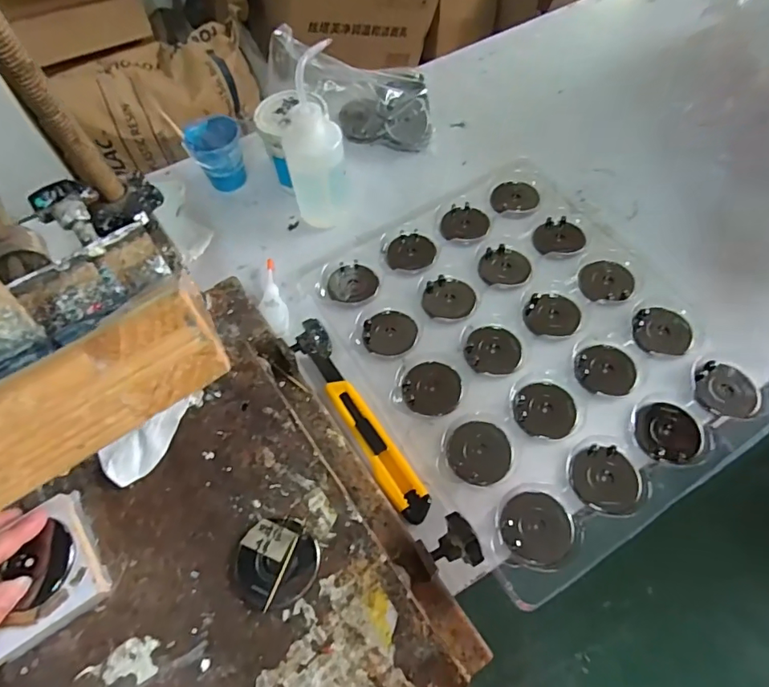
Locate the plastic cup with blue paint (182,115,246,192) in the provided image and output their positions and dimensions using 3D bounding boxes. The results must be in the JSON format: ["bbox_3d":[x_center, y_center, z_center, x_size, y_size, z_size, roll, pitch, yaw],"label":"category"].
[{"bbox_3d":[-0.201,-0.227,0.600,0.064,0.073,0.074,-29,63,-12],"label":"plastic cup with blue paint"}]

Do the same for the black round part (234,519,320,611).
[{"bbox_3d":[-0.074,0.149,0.335,0.055,0.005,0.054,-2,60,3],"label":"black round part"}]

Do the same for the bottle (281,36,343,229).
[{"bbox_3d":[-0.075,-0.205,0.522,0.062,0.175,0.053,-16,60,-5],"label":"bottle"}]

